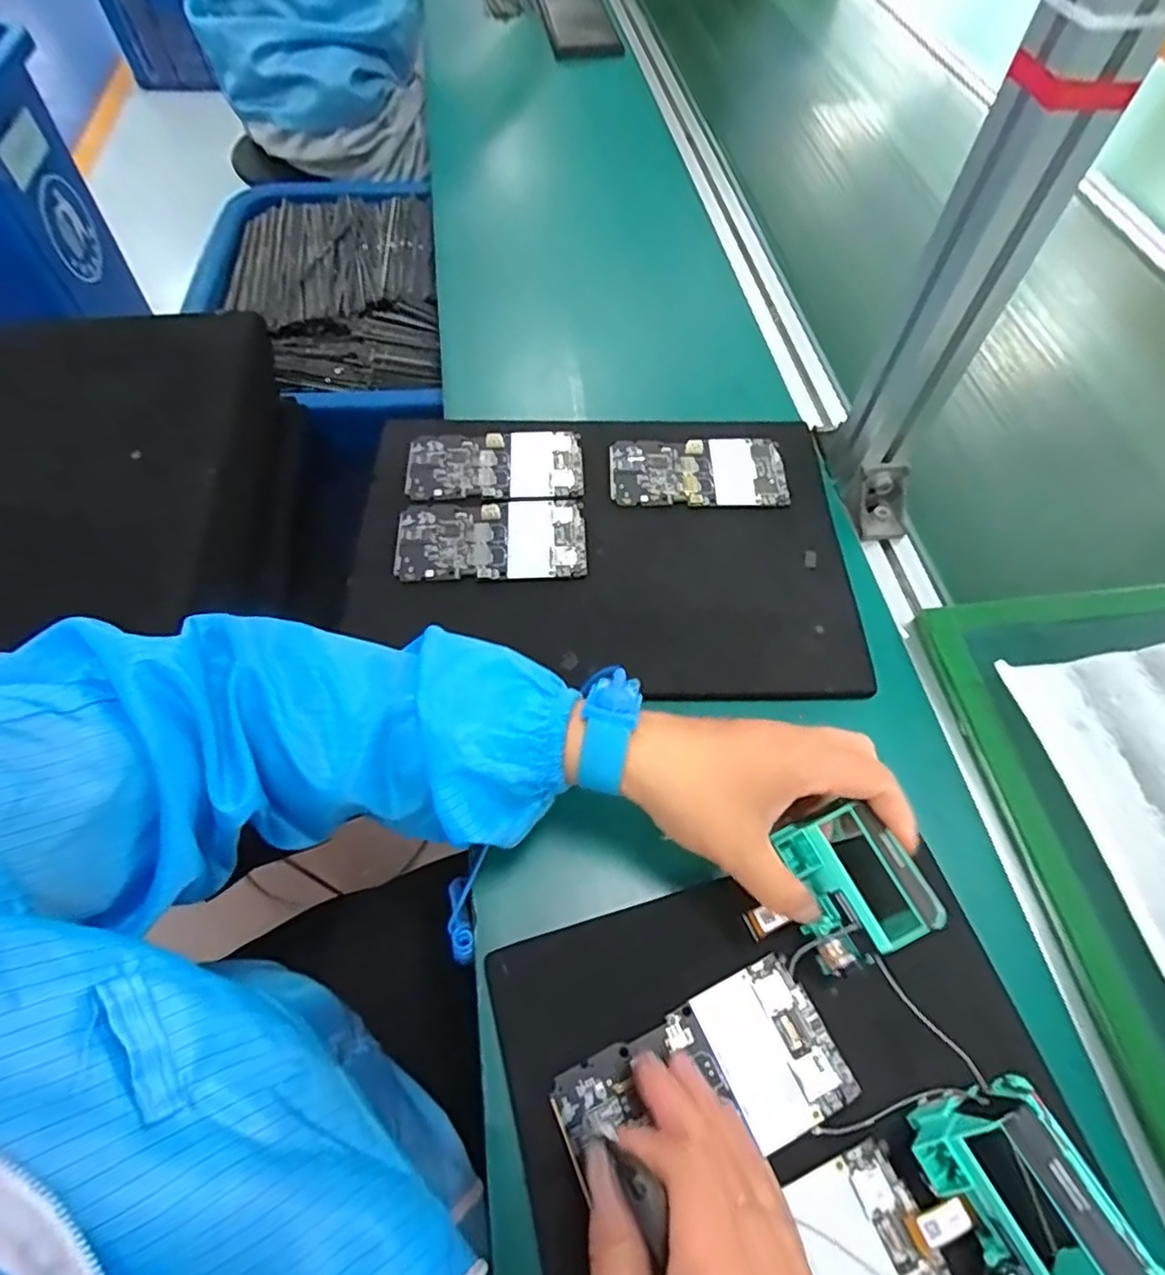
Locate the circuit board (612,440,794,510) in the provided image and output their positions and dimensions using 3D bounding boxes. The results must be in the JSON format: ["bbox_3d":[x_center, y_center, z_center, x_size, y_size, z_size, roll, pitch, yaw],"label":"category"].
[{"bbox_3d":[0.088,-0.127,0.491,0.131,0.005,0.066,0,62,0],"label":"circuit board"}]

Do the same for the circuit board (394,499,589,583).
[{"bbox_3d":[-0.064,-0.070,0.457,0.131,0.008,0.068,-1,61,-4],"label":"circuit board"}]

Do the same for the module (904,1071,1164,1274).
[{"bbox_3d":[0.168,0.226,0.255,0.058,0.051,0.067,-21,64,-14],"label":"module"}]

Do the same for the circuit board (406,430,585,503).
[{"bbox_3d":[-0.066,-0.132,0.490,0.131,0.006,0.070,0,61,-4],"label":"circuit board"}]

